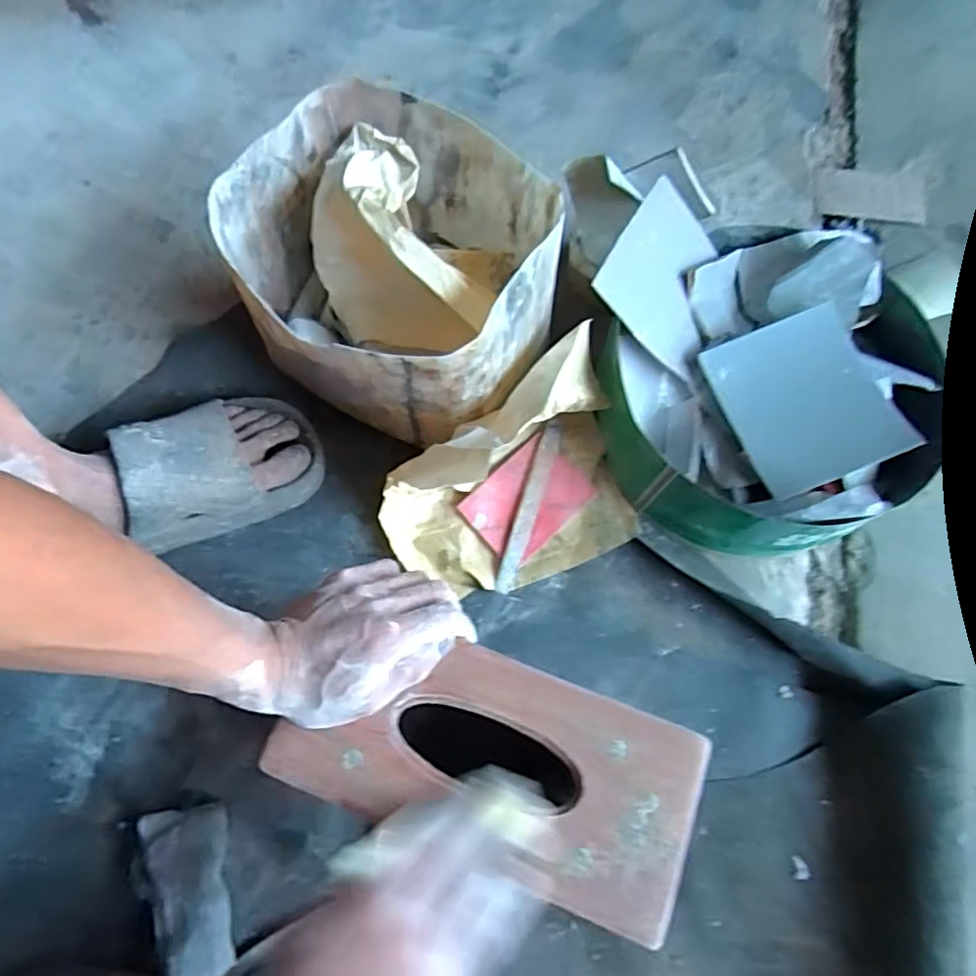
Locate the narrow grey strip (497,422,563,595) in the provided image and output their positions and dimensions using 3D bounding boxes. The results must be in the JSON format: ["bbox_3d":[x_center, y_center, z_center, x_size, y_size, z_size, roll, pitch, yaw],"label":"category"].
[{"bbox_3d":[0.035,0.016,0.541,0.018,0.004,0.150,21,82,-21],"label":"narrow grey strip"}]

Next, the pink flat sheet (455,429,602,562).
[{"bbox_3d":[0.034,0.010,0.545,0.102,0.007,0.075,-42,92,-11],"label":"pink flat sheet"}]

